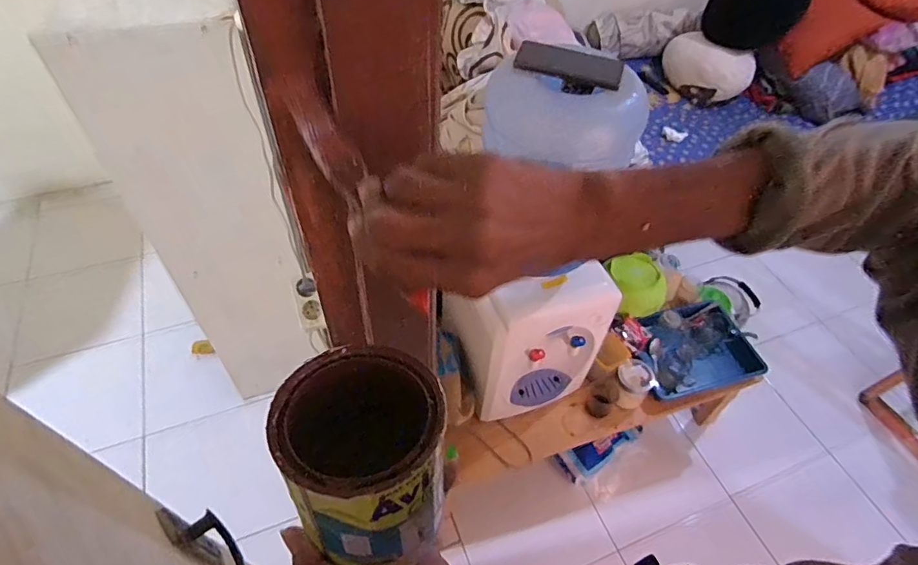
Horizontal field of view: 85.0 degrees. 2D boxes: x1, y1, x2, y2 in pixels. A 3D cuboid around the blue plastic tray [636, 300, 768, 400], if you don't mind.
[{"bbox_3d":[0.664,0.189,1.426,0.322,0.087,0.232,-12,52,-13],"label":"blue plastic tray"}]

